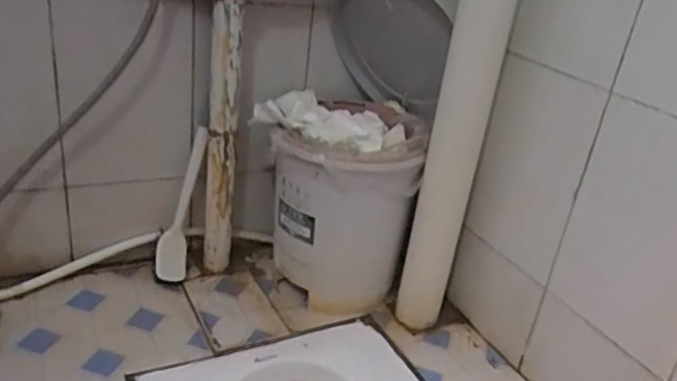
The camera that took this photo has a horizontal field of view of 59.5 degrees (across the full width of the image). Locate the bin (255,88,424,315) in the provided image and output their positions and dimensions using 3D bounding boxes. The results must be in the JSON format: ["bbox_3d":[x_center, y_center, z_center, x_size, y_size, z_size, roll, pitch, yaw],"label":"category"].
[{"bbox_3d":[-0.009,0.021,0.998,0.260,0.300,0.239,0,28,-14],"label":"bin"}]

